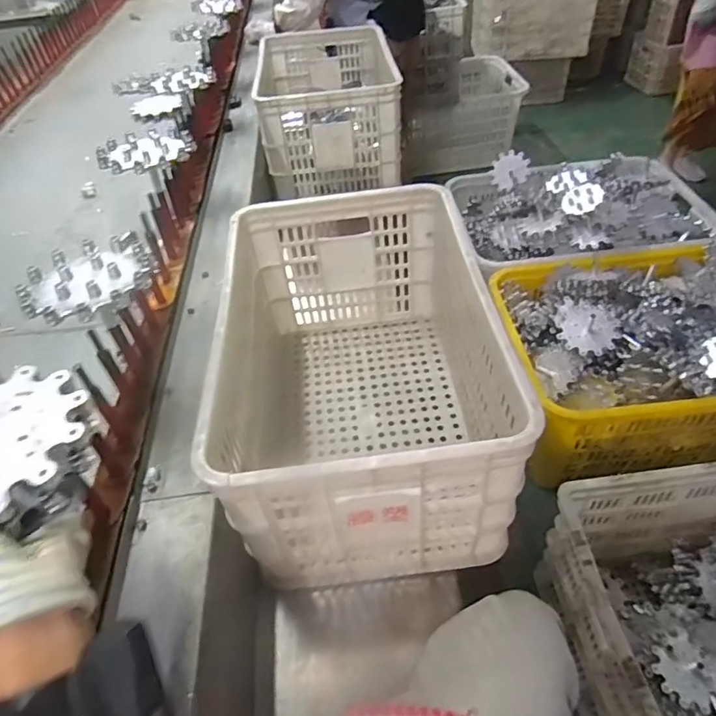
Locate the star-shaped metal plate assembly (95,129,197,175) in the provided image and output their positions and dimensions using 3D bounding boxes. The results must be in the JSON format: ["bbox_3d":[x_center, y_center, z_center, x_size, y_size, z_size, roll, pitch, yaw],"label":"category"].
[{"bbox_3d":[-0.340,-0.334,0.840,0.149,0.020,0.149,-19,47,-10],"label":"star-shaped metal plate assembly"}]

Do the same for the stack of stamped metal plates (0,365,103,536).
[{"bbox_3d":[-0.281,0.073,0.410,0.128,0.048,0.137,21,53,25],"label":"stack of stamped metal plates"}]

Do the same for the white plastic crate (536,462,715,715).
[{"bbox_3d":[0.759,0.496,1.034,0.635,0.412,0.480,-8,46,-1],"label":"white plastic crate"}]

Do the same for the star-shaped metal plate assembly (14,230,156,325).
[{"bbox_3d":[-0.321,-0.095,0.618,0.147,0.022,0.142,-32,51,-21],"label":"star-shaped metal plate assembly"}]

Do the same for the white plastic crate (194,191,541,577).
[{"bbox_3d":[0.012,0.012,0.787,0.361,0.289,0.538,-7,46,1],"label":"white plastic crate"}]

